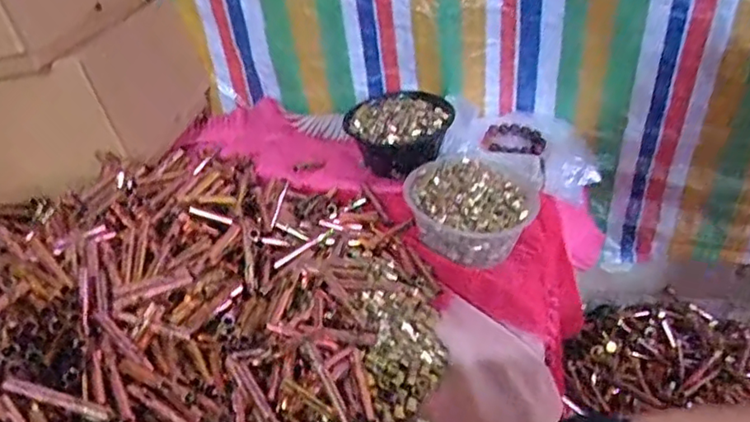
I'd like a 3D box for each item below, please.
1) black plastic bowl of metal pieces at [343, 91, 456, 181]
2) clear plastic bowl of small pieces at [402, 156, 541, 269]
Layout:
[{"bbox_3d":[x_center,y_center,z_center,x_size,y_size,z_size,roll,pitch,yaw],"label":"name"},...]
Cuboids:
[{"bbox_3d":[0.043,-0.133,0.961,0.157,0.086,0.174,7,36,16],"label":"black plastic bowl of metal pieces"},{"bbox_3d":[0.122,-0.003,0.774,0.156,0.082,0.148,-3,35,2],"label":"clear plastic bowl of small pieces"}]

